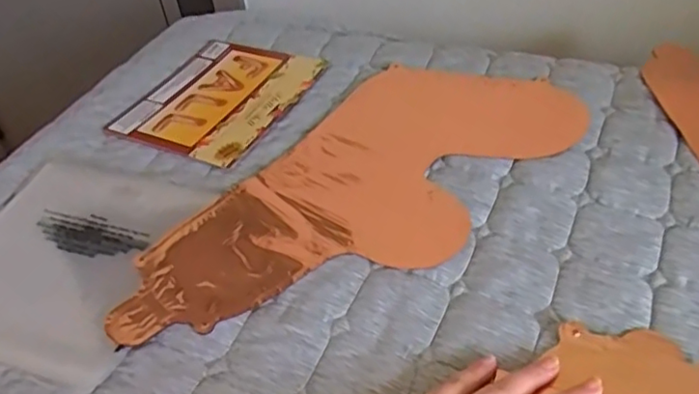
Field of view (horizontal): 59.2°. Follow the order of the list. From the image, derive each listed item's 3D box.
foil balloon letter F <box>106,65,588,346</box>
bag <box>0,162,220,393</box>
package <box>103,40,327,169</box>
[{"bbox_3d":[0.008,-0.010,0.546,0.440,0.012,0.208,-36,50,-27],"label":"foil balloon letter F"},{"bbox_3d":[-0.243,0.052,0.520,0.202,0.009,0.198,9,45,17],"label":"bag"},{"bbox_3d":[-0.142,-0.114,0.685,0.170,0.004,0.195,16,48,24],"label":"package"}]

